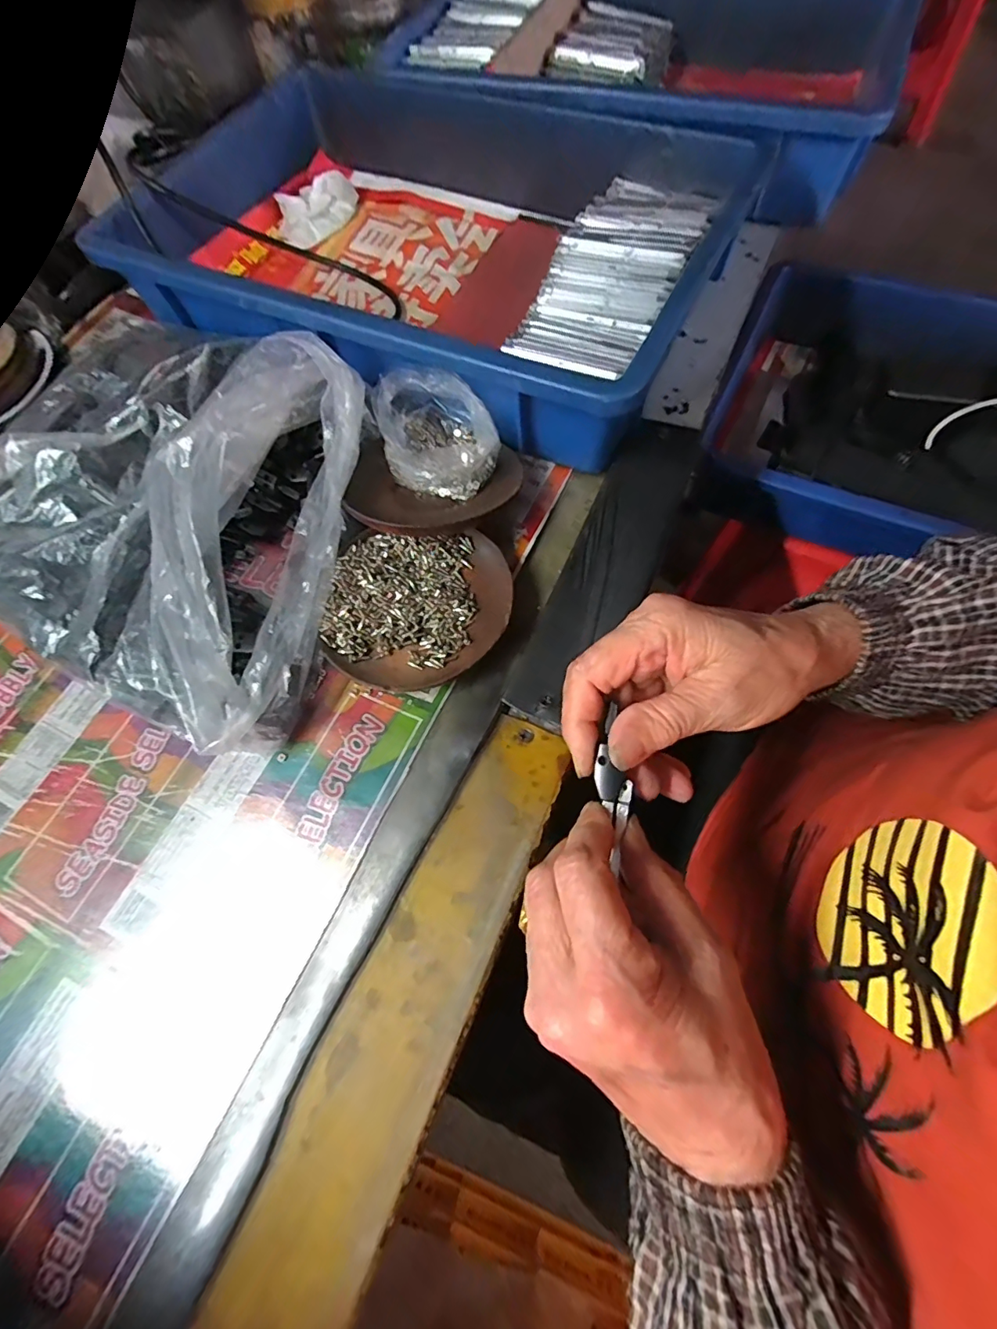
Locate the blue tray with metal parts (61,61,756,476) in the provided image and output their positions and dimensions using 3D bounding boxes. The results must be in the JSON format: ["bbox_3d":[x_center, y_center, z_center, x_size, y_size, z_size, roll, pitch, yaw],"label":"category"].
[{"bbox_3d":[-0.050,-0.339,0.398,0.422,0.075,0.322,24,71,12],"label":"blue tray with metal parts"}]

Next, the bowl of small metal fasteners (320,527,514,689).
[{"bbox_3d":[-0.046,-0.033,0.297,0.104,0.019,0.099,-1,67,3],"label":"bowl of small metal fasteners"}]

